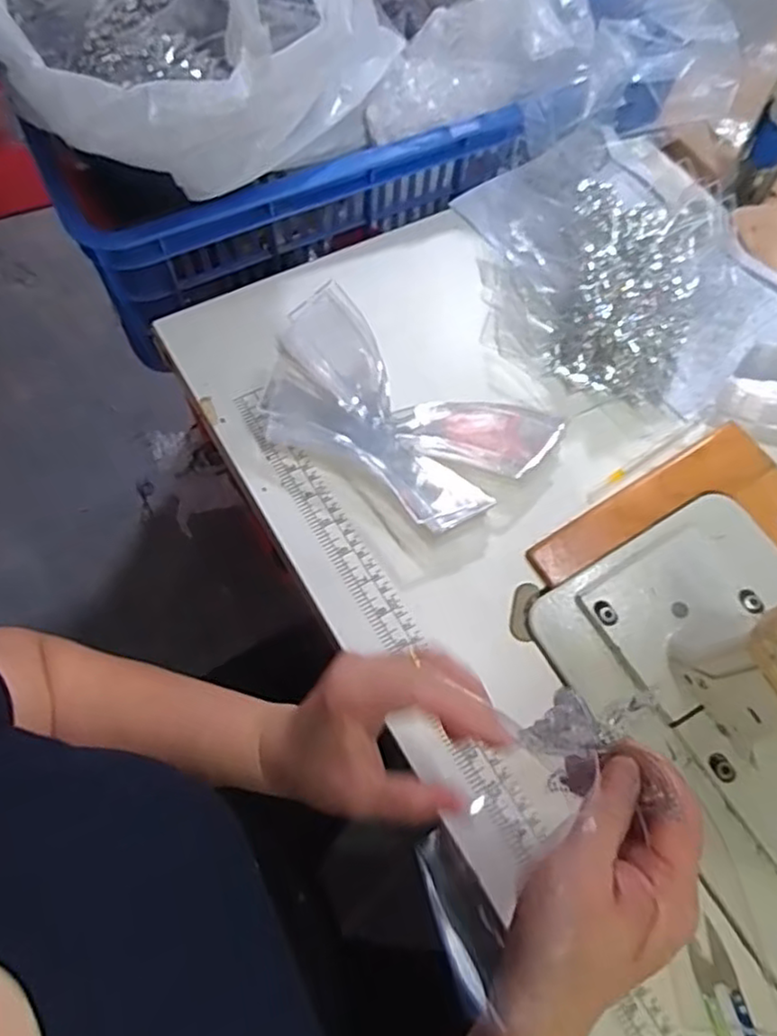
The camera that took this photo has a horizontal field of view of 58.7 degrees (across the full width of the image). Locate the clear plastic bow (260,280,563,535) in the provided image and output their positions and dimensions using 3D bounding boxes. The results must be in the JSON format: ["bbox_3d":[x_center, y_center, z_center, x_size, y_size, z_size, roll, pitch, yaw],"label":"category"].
[{"bbox_3d":[0.002,-0.080,0.515,0.218,0.029,0.124,33,68,12],"label":"clear plastic bow"}]

